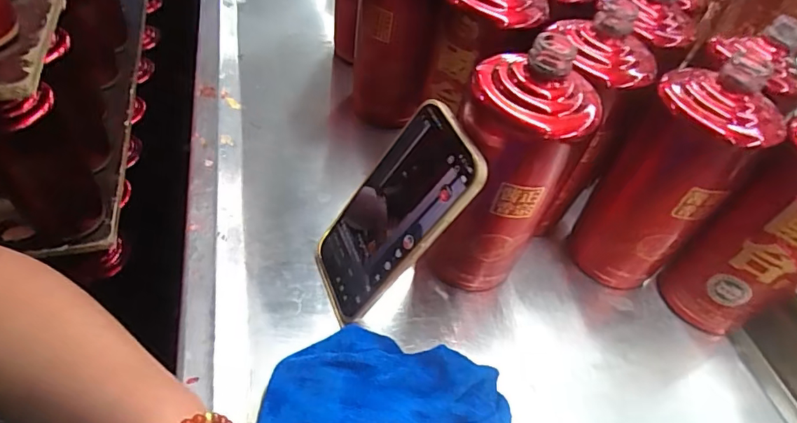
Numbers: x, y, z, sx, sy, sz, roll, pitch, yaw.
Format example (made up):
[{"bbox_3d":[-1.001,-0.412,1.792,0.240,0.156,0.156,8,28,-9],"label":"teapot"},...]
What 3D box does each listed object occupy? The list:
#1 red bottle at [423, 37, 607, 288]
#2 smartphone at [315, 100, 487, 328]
[{"bbox_3d":[0.073,-0.018,0.359,0.081,0.197,0.070,22,48,14],"label":"red bottle"},{"bbox_3d":[-0.008,0.004,0.354,0.008,0.164,0.076,7,43,-44],"label":"smartphone"}]

